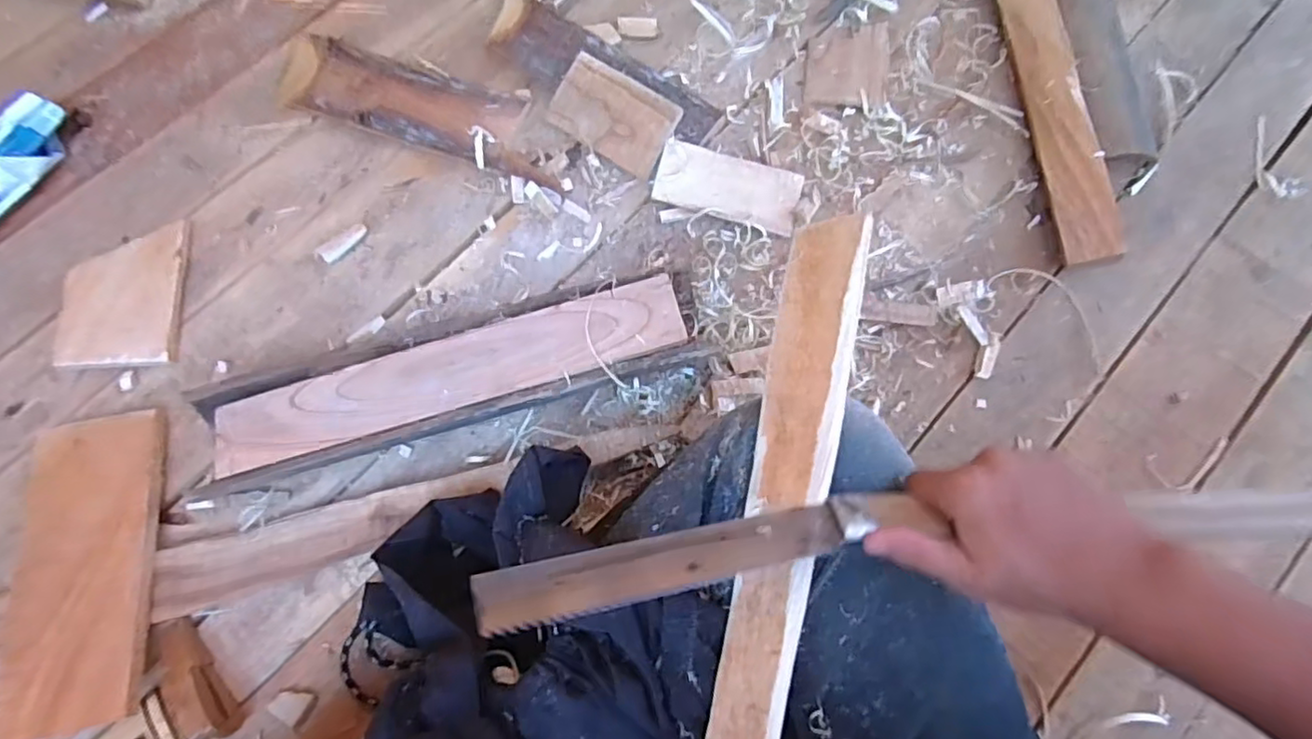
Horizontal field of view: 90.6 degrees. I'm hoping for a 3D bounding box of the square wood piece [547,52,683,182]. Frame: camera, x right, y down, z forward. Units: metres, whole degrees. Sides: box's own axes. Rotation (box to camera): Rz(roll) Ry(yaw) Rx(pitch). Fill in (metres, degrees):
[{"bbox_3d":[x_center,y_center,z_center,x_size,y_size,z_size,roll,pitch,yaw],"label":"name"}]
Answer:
[{"bbox_3d":[-0.040,-0.247,0.629,0.123,0.013,0.078,37,106,11],"label":"square wood piece"}]

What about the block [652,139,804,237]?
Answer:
[{"bbox_3d":[0.069,-0.173,0.617,0.135,0.010,0.056,15,85,-2],"label":"block"}]

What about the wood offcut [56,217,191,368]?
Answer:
[{"bbox_3d":[-0.470,-0.065,0.576,0.090,0.019,0.131,-3,75,-2],"label":"wood offcut"}]

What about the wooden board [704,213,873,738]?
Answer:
[{"bbox_3d":[0.076,0.075,0.373,0.048,0.018,0.353,0,70,42],"label":"wooden board"}]

